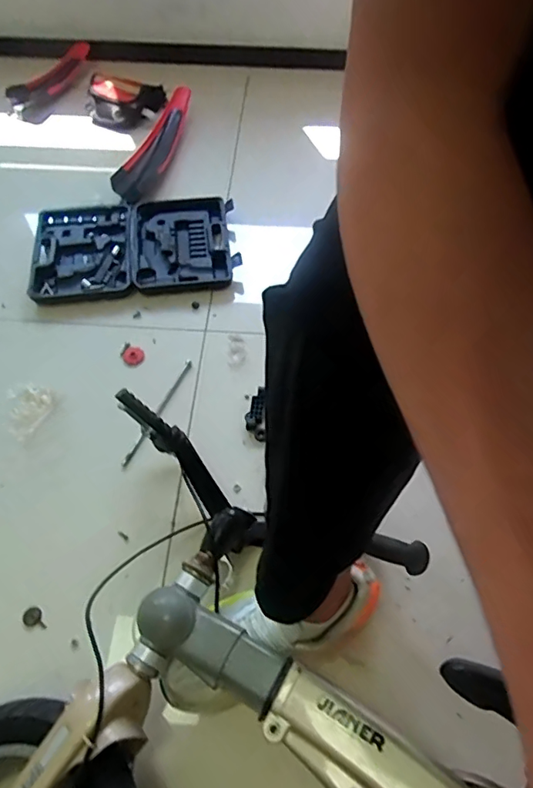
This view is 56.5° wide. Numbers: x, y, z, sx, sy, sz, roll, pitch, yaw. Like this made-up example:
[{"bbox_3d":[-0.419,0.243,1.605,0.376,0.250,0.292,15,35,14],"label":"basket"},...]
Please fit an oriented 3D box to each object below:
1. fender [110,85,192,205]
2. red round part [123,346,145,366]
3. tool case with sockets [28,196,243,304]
[{"bbox_3d":[-0.251,-0.594,1.149,0.072,0.045,0.412,11,59,7],"label":"fender"},{"bbox_3d":[-0.229,-0.066,0.856,0.032,0.010,0.034,0,59,0],"label":"red round part"},{"bbox_3d":[-0.256,-0.296,0.975,0.373,0.033,0.265,-8,59,-4],"label":"tool case with sockets"}]

